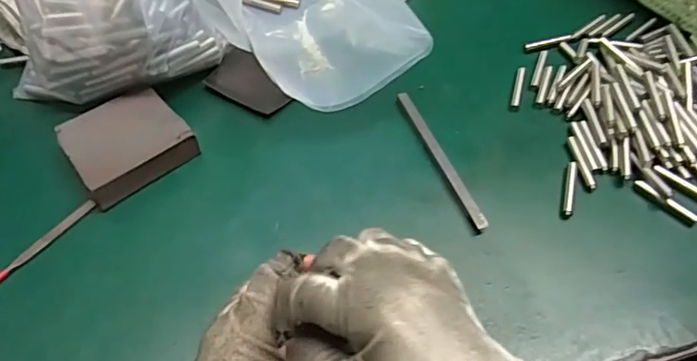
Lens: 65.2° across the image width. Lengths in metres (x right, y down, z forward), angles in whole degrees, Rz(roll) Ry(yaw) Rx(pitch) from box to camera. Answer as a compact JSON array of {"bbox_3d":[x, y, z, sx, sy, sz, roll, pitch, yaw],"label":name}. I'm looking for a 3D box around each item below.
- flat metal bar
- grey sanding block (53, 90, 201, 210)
[{"bbox_3d":[0.069,-0.018,0.414,0.009,0.010,0.135,-17,57,-14],"label":"flat metal bar"},{"bbox_3d":[-0.165,-0.026,0.405,0.079,0.030,0.073,-35,63,-24],"label":"grey sanding block"}]

